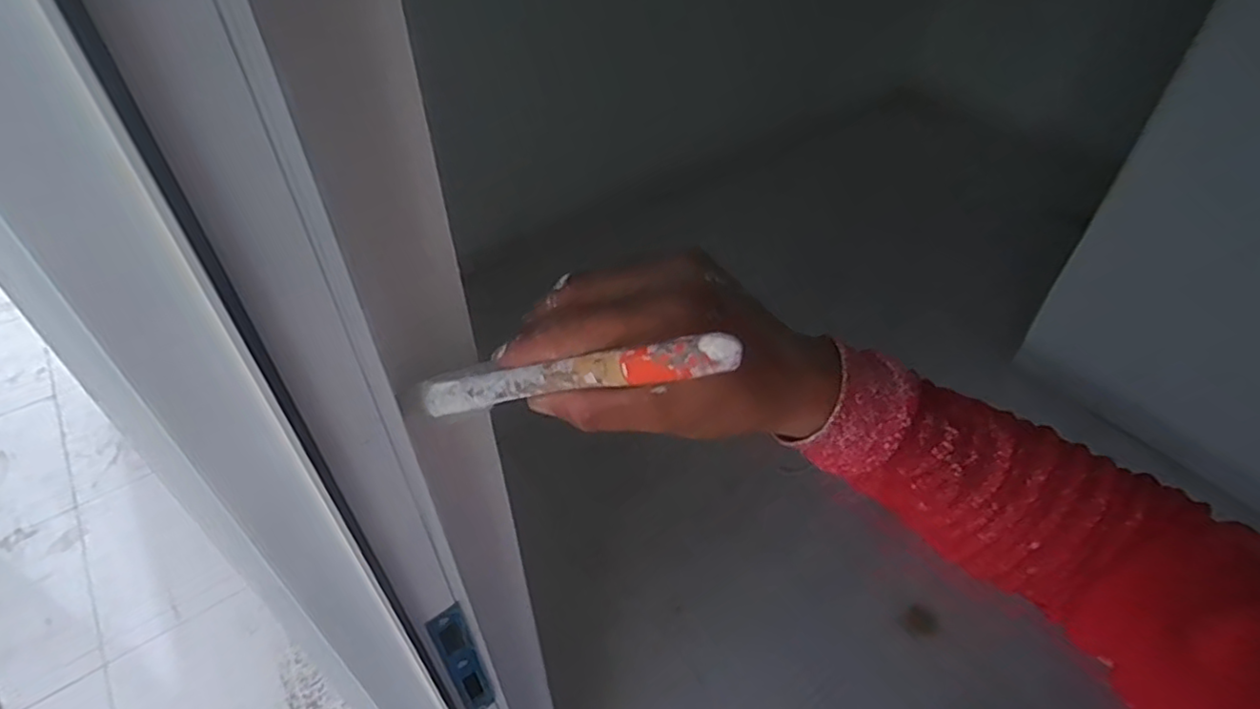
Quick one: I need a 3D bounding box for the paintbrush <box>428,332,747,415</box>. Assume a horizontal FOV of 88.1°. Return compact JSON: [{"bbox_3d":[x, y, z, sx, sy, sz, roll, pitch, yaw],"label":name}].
[{"bbox_3d":[-0.028,0.009,0.260,0.155,0.019,0.019,-9,31,37],"label":"paintbrush"}]

